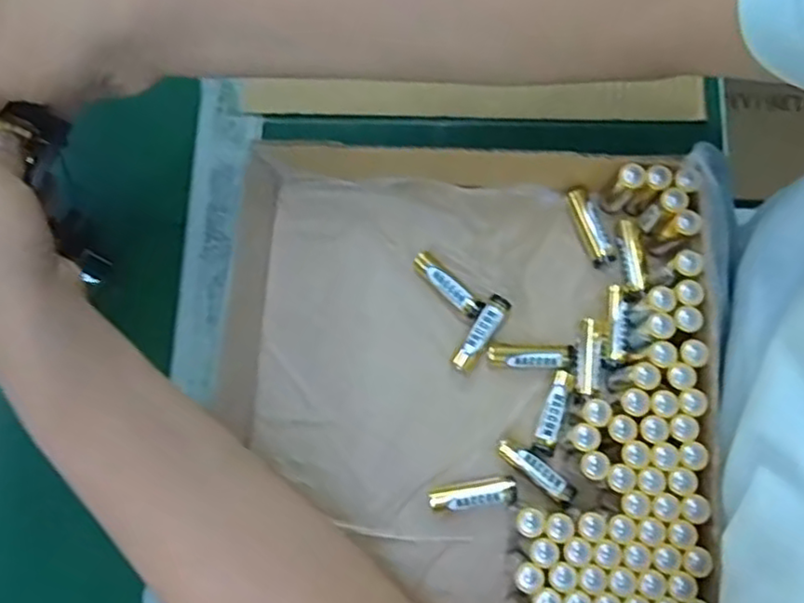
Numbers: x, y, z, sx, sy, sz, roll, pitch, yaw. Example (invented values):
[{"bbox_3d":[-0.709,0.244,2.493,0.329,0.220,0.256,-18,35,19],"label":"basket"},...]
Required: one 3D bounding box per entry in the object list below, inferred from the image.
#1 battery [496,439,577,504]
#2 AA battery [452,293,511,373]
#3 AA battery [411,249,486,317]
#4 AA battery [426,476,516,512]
[{"bbox_3d":[0.075,0.095,0.371,0.048,0.012,0.012,37,82,6],"label":"battery"},{"bbox_3d":[0.047,0.019,0.390,0.013,0.012,0.049,32,81,6],"label":"AA battery"},{"bbox_3d":[0.026,-0.009,0.396,0.013,0.013,0.050,-44,83,-7],"label":"AA battery"},{"bbox_3d":[0.039,0.107,0.368,0.049,0.017,0.014,-6,80,-1],"label":"AA battery"}]

